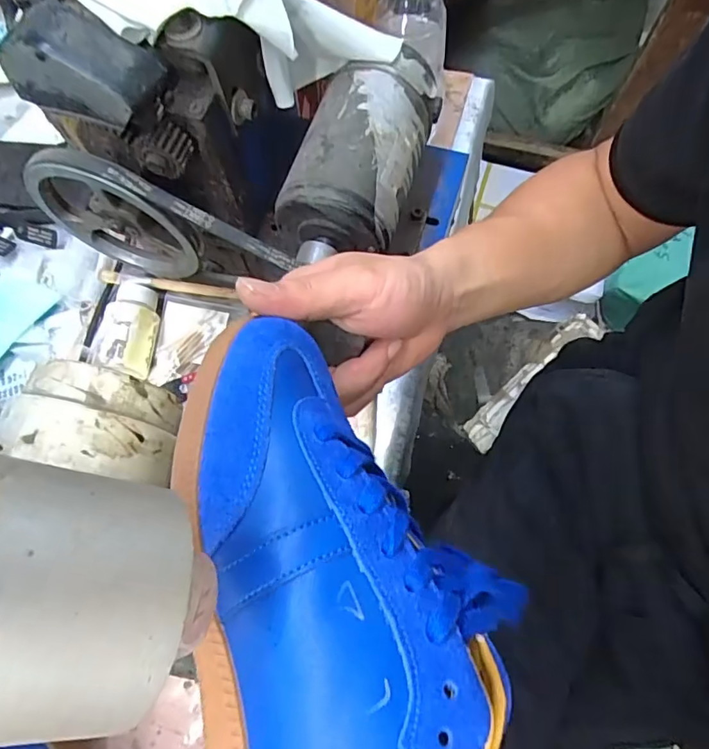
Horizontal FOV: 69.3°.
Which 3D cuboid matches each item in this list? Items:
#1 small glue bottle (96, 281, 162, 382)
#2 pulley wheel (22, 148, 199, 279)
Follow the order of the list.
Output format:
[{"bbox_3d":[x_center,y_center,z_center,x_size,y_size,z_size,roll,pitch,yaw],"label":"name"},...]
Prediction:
[{"bbox_3d":[-0.209,-0.043,0.479,0.044,0.032,0.087,3,72,3],"label":"small glue bottle"},{"bbox_3d":[-0.168,-0.108,0.363,0.118,0.125,0.014,16,73,7],"label":"pulley wheel"}]

